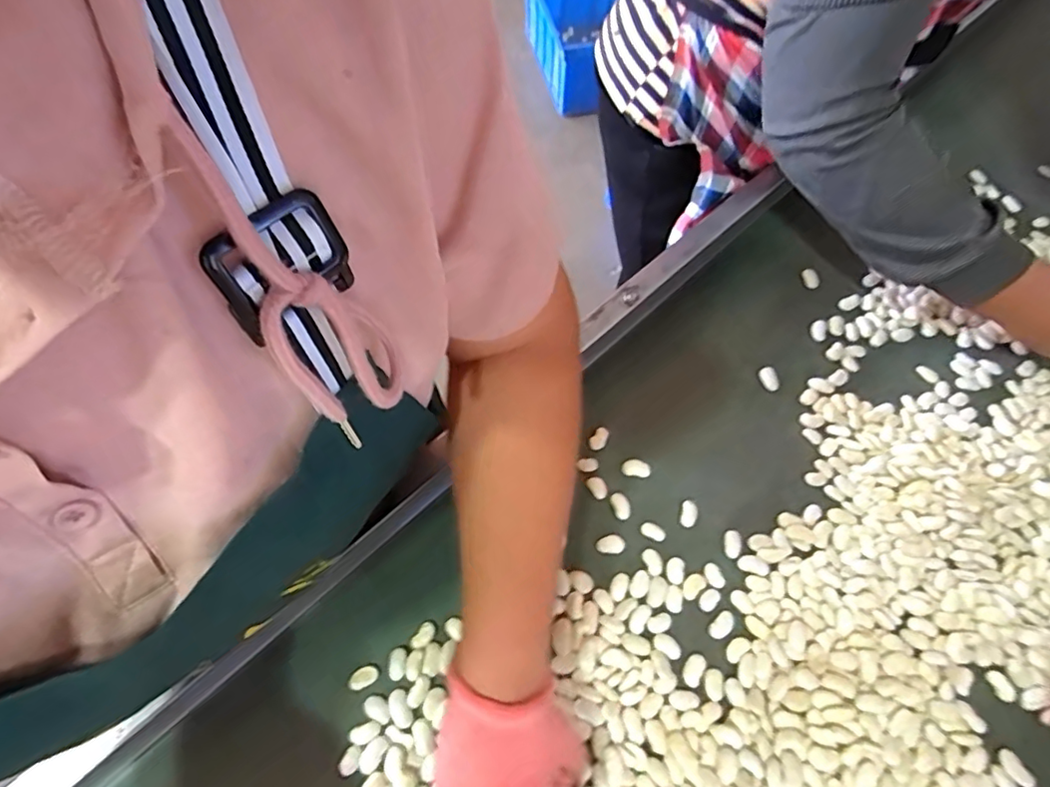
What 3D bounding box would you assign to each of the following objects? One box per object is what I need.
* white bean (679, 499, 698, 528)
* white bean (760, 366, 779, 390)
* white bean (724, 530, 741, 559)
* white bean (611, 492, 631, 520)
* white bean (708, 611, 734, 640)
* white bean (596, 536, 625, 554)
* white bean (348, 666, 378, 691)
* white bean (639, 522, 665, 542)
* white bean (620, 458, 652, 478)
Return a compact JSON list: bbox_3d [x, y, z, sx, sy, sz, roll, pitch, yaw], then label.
[{"bbox_3d":[0.133,0.097,0.466,0.013,0.004,0.022,11,70,2],"label":"white bean"},{"bbox_3d":[0.225,-0.014,0.529,0.014,0.004,0.023,-17,72,-8],"label":"white bean"},{"bbox_3d":[0.165,0.119,0.457,0.013,0.004,0.022,12,70,2],"label":"white bean"},{"bbox_3d":[0.077,0.091,0.464,0.013,0.004,0.021,-14,72,-7],"label":"white bean"},{"bbox_3d":[0.147,0.174,0.430,0.023,0.004,0.013,-37,76,-14],"label":"white bean"},{"bbox_3d":[0.067,0.118,0.451,0.022,0.004,0.014,2,70,-1],"label":"white bean"},{"bbox_3d":[-0.112,0.197,0.400,0.020,0.005,0.013,-27,74,-11],"label":"white bean"},{"bbox_3d":[0.102,0.109,0.457,0.020,0.004,0.011,25,71,7],"label":"white bean"},{"bbox_3d":[0.093,0.062,0.480,0.024,0.004,0.015,9,70,1],"label":"white bean"}]

